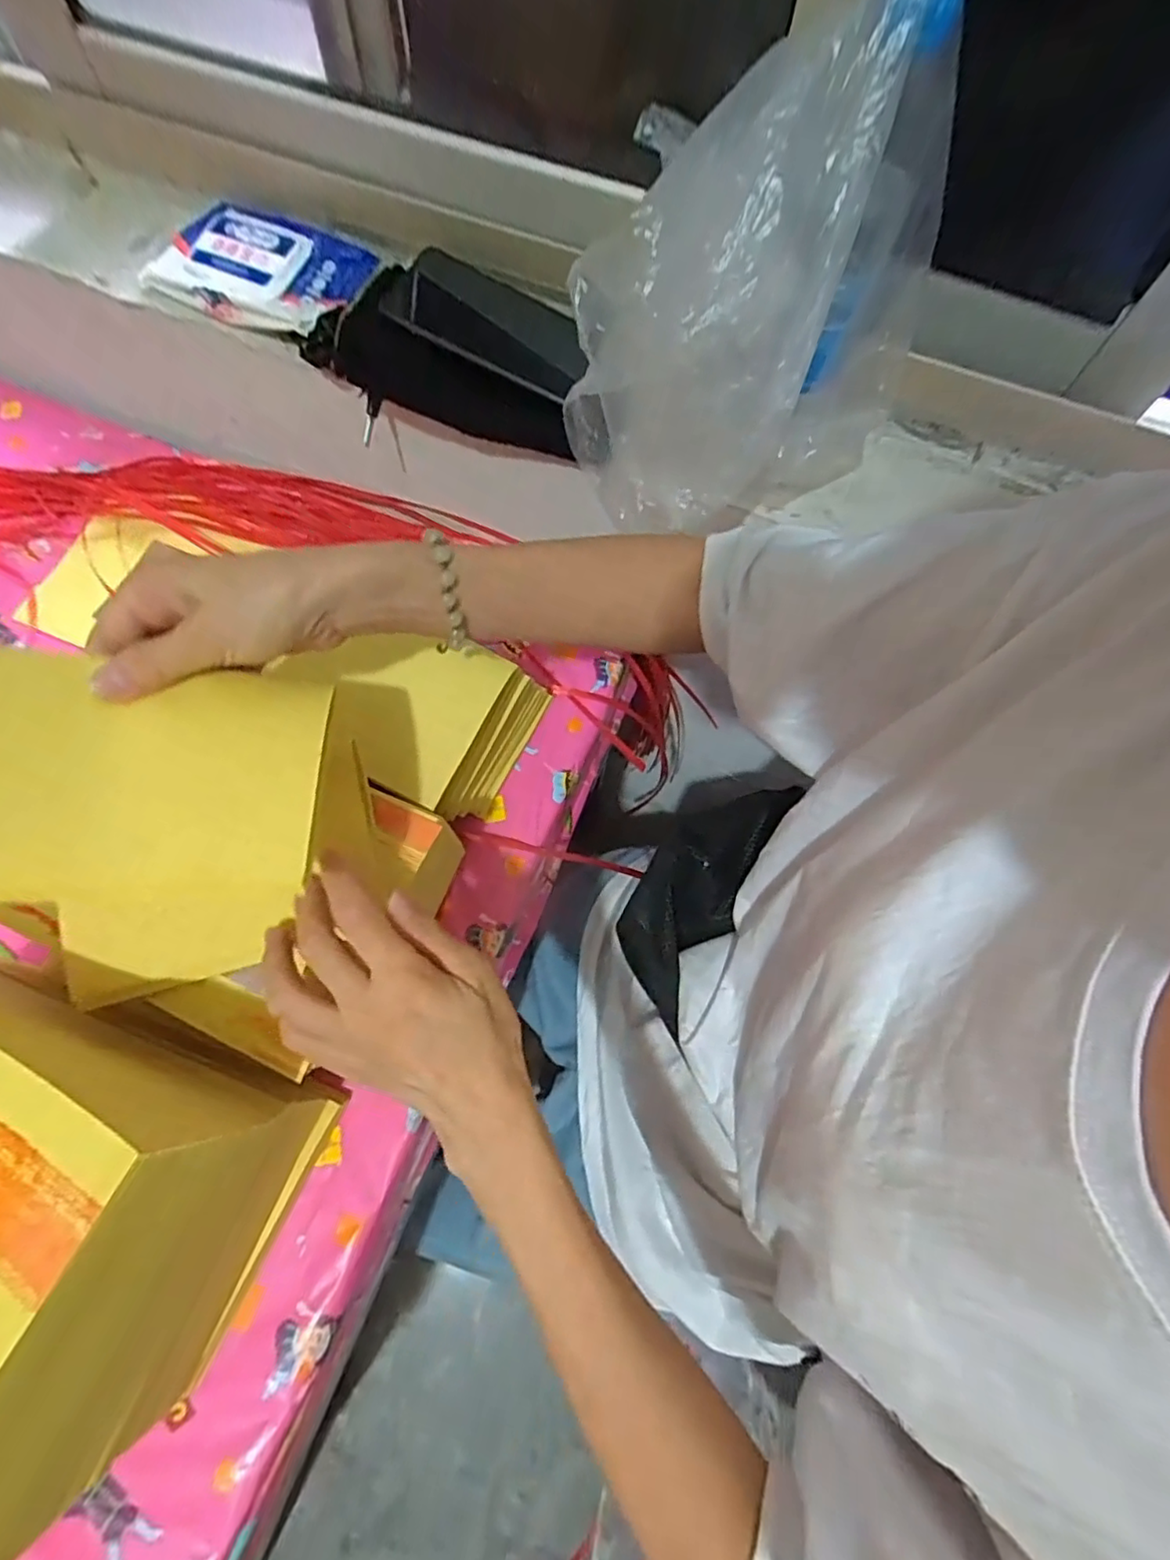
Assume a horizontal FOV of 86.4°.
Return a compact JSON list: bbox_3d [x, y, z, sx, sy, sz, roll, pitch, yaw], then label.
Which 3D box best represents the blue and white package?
[{"bbox_3d":[-0.257,-0.399,0.483,0.170,0.034,0.093,28,69,8],"label":"blue and white package"}]

